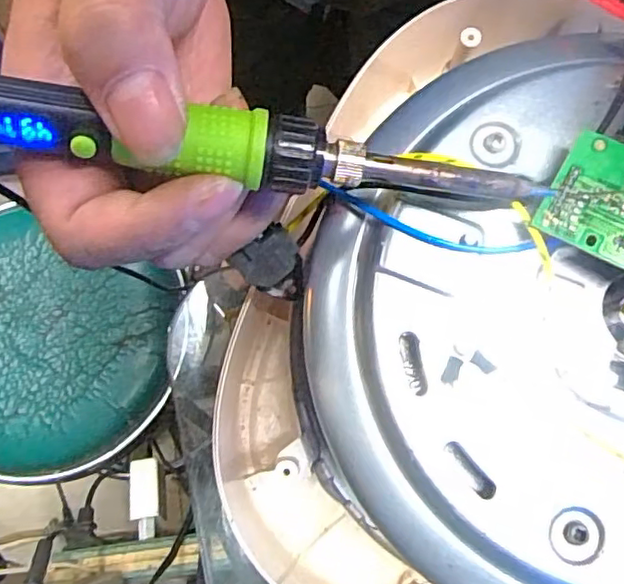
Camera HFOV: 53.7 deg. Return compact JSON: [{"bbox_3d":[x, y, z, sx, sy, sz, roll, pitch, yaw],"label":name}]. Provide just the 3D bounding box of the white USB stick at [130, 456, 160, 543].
[{"bbox_3d":[-0.145,0.178,0.533,0.025,0.014,0.065,-8,74,-4],"label":"white USB stick"}]

